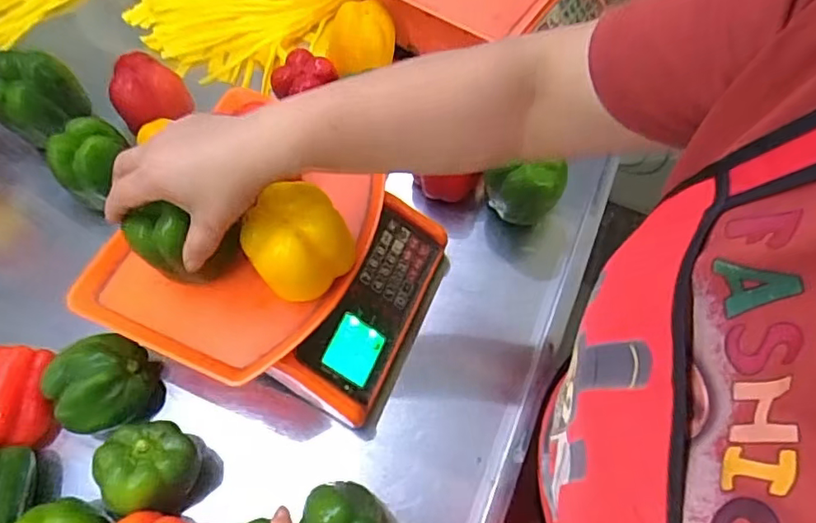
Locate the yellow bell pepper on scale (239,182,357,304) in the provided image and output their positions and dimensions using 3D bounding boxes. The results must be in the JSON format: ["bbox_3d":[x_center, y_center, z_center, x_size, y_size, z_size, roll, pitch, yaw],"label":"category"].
[{"bbox_3d":[-0.095,-0.018,0.470,0.077,0.063,0.076,1,62,-1],"label":"yellow bell pepper on scale"}]

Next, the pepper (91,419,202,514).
[{"bbox_3d":[-0.232,0.185,0.504,0.078,0.069,0.074,1,62,-1],"label":"pepper"}]

